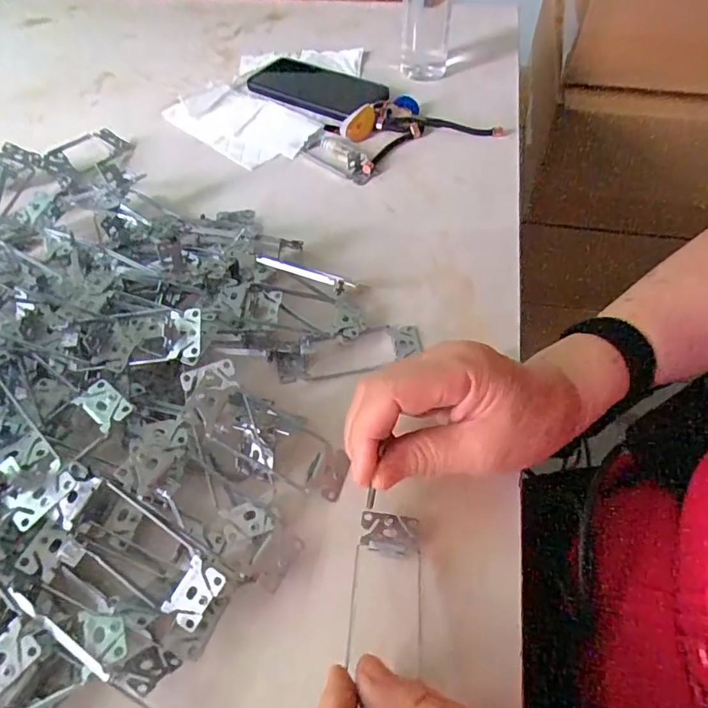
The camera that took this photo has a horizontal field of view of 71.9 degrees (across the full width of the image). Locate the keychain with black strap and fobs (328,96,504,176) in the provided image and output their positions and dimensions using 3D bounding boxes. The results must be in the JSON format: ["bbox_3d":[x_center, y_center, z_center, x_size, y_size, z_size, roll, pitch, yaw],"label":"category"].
[{"bbox_3d":[0.061,-0.254,0.532,0.156,0.018,0.112,-21,56,-13],"label":"keychain with black strap and fobs"}]

